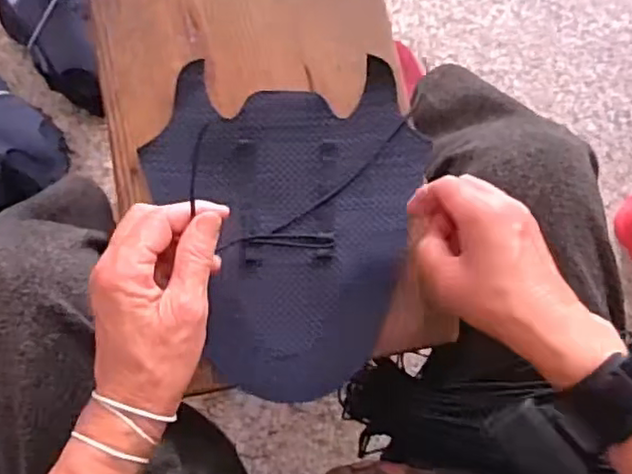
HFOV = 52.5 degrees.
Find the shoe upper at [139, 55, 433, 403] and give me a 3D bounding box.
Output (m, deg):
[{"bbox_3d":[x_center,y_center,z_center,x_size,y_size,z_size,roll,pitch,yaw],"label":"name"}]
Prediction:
[{"bbox_3d":[-0.016,-0.007,0.474,0.196,0.010,0.239,-6,81,-4],"label":"shoe upper"}]

